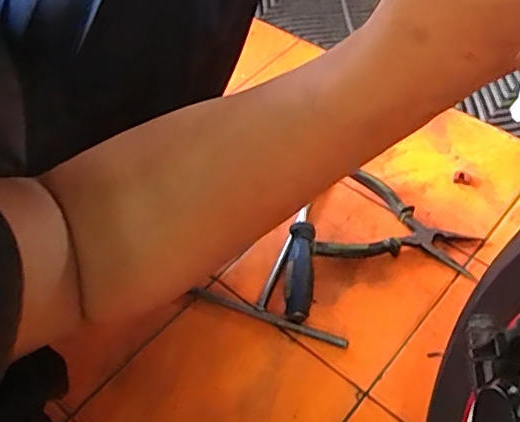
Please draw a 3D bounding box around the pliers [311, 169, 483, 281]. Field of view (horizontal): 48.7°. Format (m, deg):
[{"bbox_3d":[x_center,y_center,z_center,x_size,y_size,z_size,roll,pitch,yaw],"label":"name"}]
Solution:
[{"bbox_3d":[0.163,0.025,0.659,0.167,0.026,0.128,17,56,18],"label":"pliers"}]

